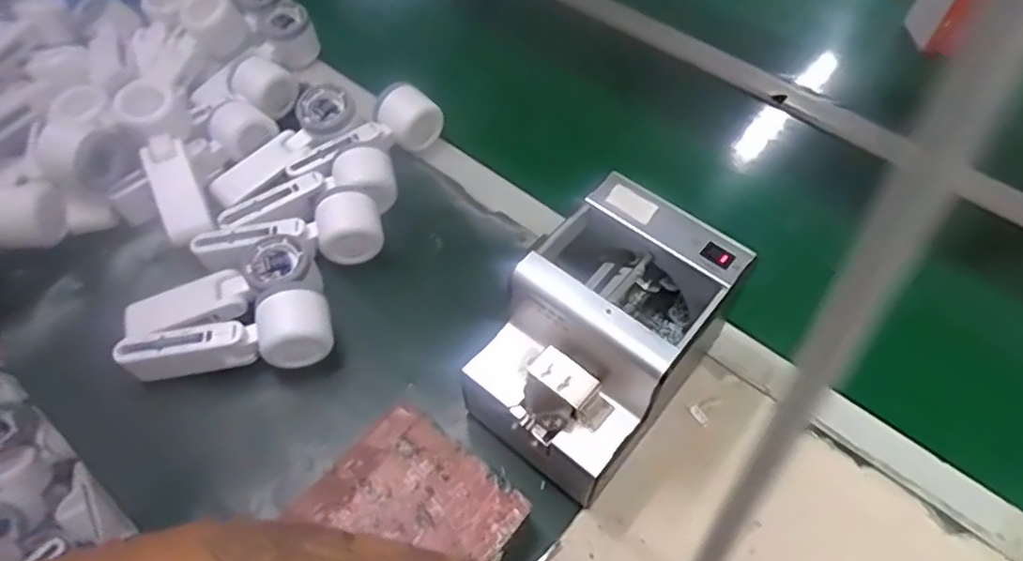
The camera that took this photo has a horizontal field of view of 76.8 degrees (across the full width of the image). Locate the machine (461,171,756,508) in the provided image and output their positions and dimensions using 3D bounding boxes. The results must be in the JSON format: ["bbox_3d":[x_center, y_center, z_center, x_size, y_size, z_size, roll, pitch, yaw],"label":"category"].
[{"bbox_3d":[0.066,0.049,0.489,0.132,0.154,0.172,39,63,23],"label":"machine"}]

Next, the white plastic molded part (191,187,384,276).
[{"bbox_3d":[-0.203,-0.040,0.594,0.163,0.043,0.057,-14,56,-10],"label":"white plastic molded part"}]

